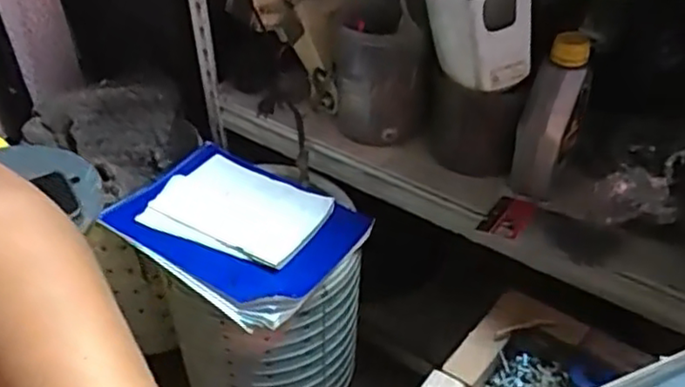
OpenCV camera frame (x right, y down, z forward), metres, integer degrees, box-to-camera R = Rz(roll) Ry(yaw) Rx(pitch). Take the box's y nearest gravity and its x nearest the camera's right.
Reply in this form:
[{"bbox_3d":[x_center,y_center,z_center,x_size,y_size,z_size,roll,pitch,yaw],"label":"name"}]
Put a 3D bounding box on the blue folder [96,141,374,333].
[{"bbox_3d":[-0.152,0.038,0.936,0.324,0.040,0.234,22,45,27],"label":"blue folder"}]

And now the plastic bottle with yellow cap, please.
[{"bbox_3d":[0.261,-0.089,0.857,0.077,0.202,0.089,11,41,17],"label":"plastic bottle with yellow cap"}]

